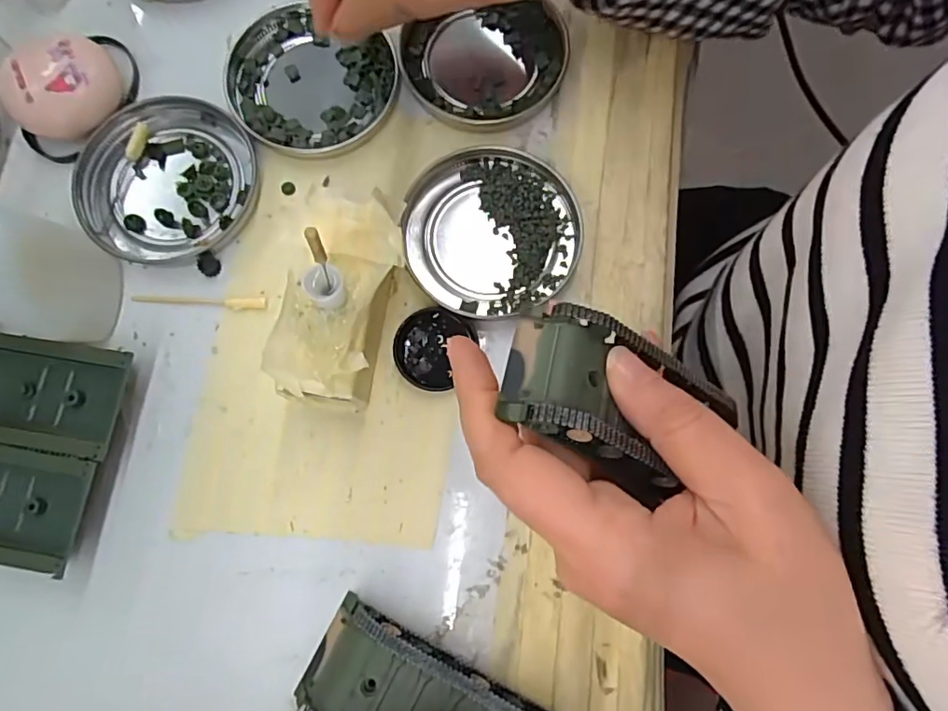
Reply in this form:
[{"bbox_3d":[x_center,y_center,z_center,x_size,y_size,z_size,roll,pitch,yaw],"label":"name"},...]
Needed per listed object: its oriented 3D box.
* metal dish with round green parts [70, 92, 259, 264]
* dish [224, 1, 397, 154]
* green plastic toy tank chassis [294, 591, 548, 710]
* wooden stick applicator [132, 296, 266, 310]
[{"bbox_3d":[-0.140,-0.080,0.254,0.076,0.008,0.075,-9,79,-3],"label":"metal dish with round green parts"},{"bbox_3d":[-0.081,-0.128,0.263,0.077,0.010,0.069,28,80,4],"label":"dish"},{"bbox_3d":[-0.016,0.130,0.206,0.095,0.024,0.042,24,79,4],"label":"green plastic toy tank chassis"},{"bbox_3d":[-0.121,-0.024,0.245,0.058,0.004,0.006,1,79,-1],"label":"wooden stick applicator"}]

